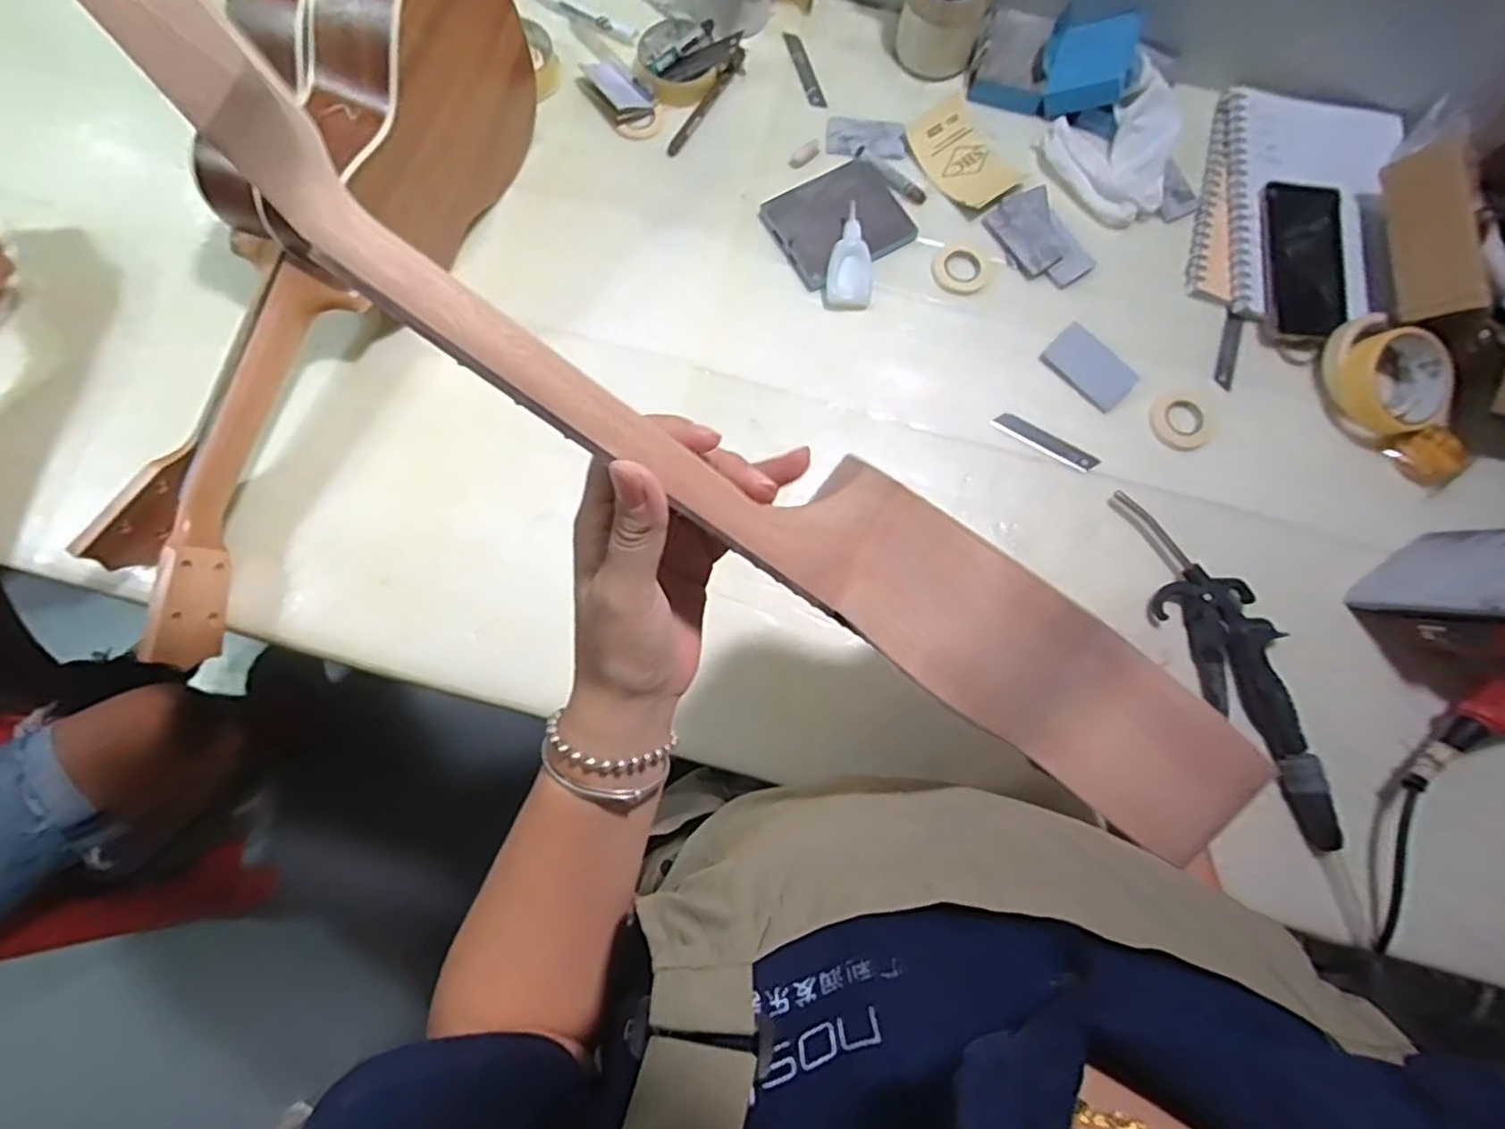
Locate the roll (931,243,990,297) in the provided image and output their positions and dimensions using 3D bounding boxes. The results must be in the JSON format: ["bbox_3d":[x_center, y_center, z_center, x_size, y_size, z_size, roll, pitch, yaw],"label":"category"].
[{"bbox_3d":[0.197,-0.282,0.650,0.047,0.010,0.053,-25,79,-7],"label":"roll"}]

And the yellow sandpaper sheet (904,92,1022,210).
[{"bbox_3d":[0.208,-0.404,0.677,0.071,0.027,0.120,-34,80,-9],"label":"yellow sandpaper sheet"}]

